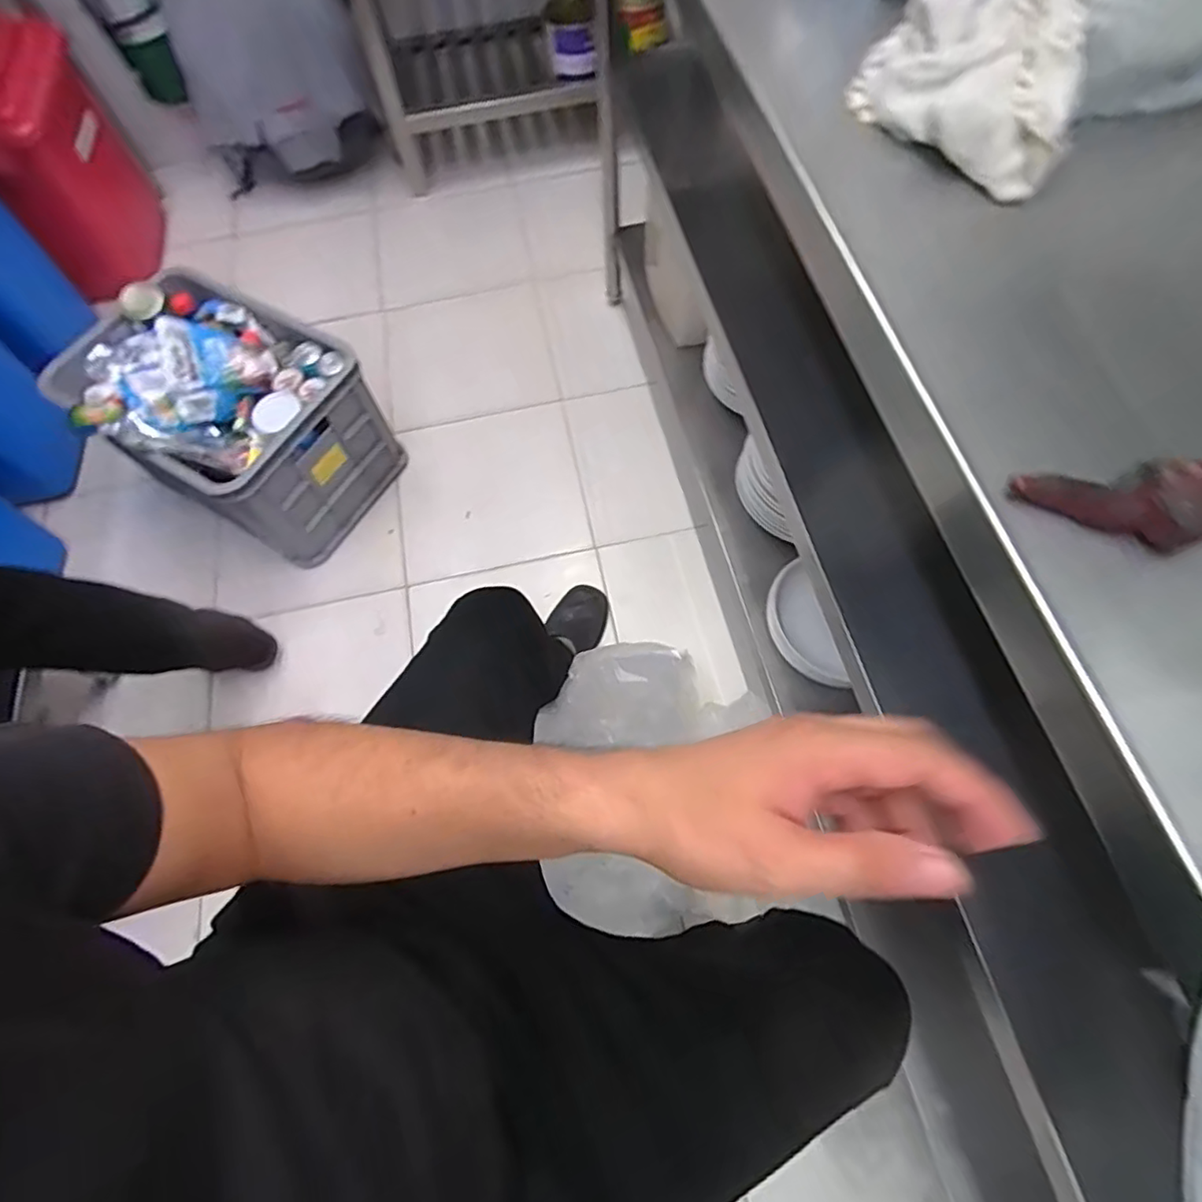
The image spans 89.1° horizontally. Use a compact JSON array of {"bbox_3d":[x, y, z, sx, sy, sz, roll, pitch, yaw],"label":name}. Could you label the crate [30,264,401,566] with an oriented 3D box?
[{"bbox_3d":[-0.732,-0.376,1.253,0.482,0.352,0.383,29,71,14],"label":"crate"}]

